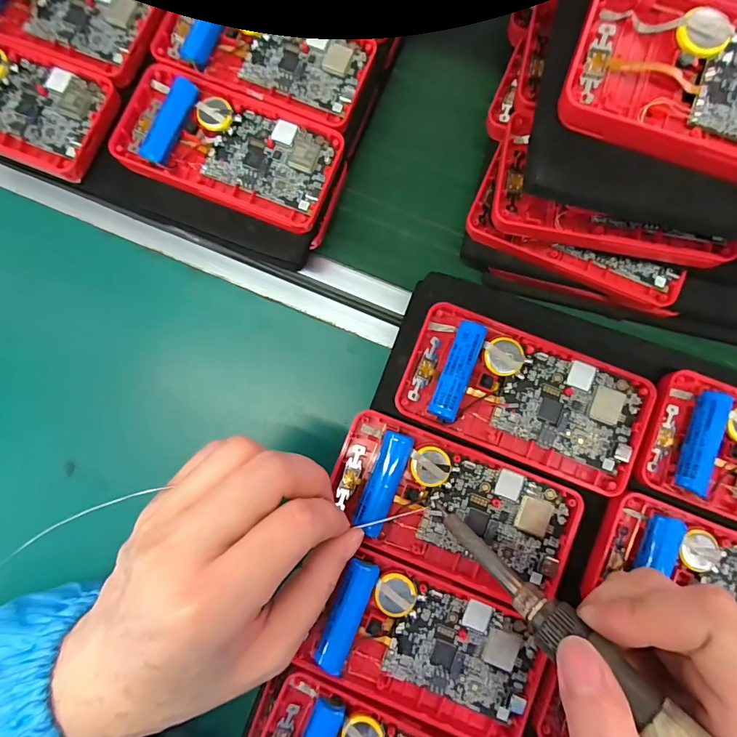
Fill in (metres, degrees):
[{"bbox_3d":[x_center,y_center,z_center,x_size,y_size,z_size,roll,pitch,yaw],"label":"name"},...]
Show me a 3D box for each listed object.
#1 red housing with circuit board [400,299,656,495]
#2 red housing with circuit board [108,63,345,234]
[{"bbox_3d":[0.080,0.011,0.210,0.121,0.012,0.067,22,82,2],"label":"red housing with circuit board"},{"bbox_3d":[-0.079,-0.125,0.235,0.120,0.013,0.063,20,82,2],"label":"red housing with circuit board"}]

